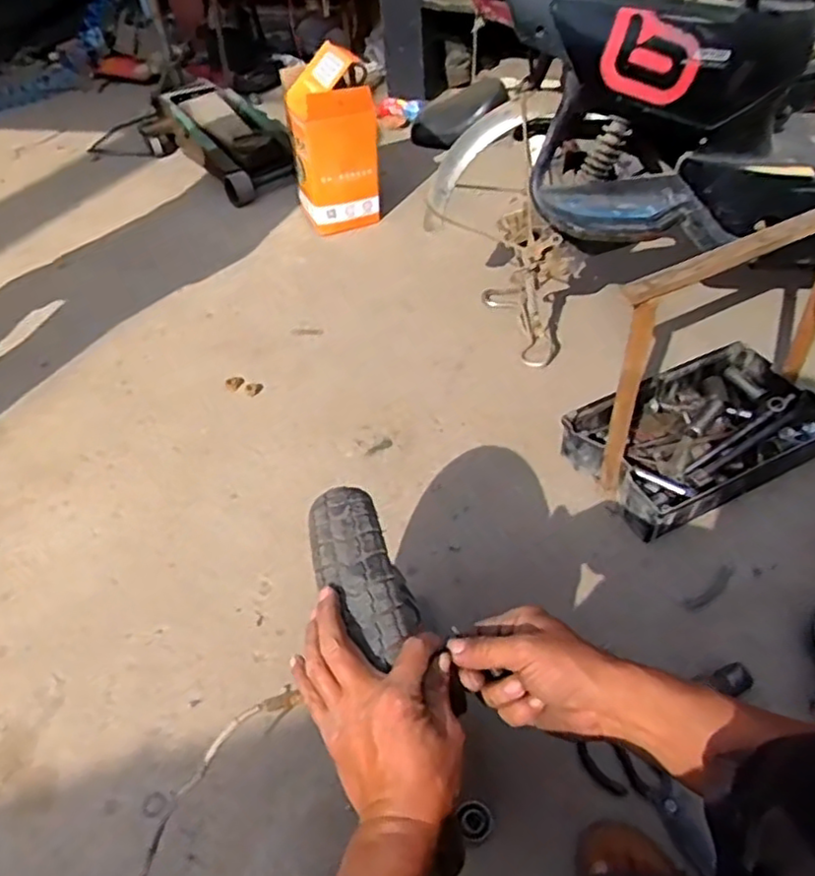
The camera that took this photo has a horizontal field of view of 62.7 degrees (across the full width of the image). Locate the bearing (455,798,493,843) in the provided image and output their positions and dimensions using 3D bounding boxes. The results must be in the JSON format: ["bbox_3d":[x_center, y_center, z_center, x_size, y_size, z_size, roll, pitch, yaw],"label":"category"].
[{"bbox_3d":[0.073,0.414,0.724,0.037,0.006,0.039,-2,47,2],"label":"bearing"}]

